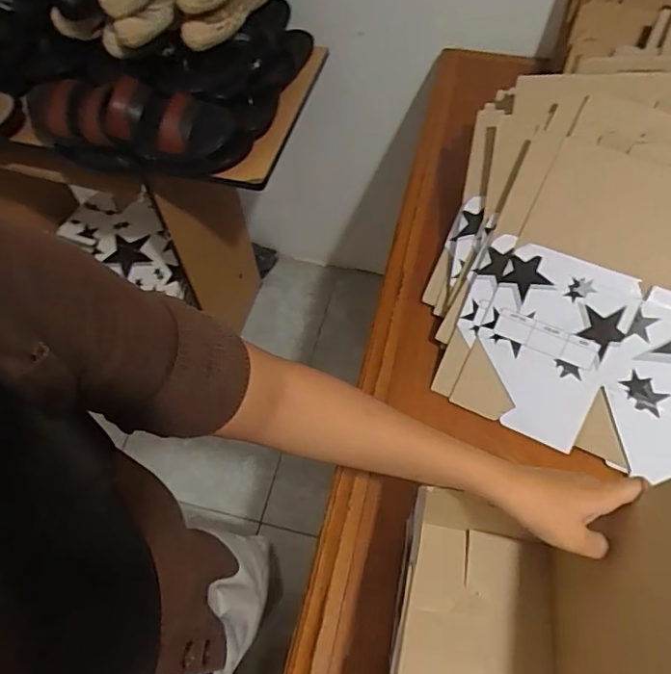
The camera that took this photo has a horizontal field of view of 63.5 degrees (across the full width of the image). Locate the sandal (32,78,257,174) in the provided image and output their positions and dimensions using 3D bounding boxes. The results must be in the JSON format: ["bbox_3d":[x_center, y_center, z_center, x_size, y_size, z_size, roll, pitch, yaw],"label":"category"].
[{"bbox_3d":[-0.316,-0.325,0.841,0.353,0.106,0.098,-1,60,1],"label":"sandal"}]

